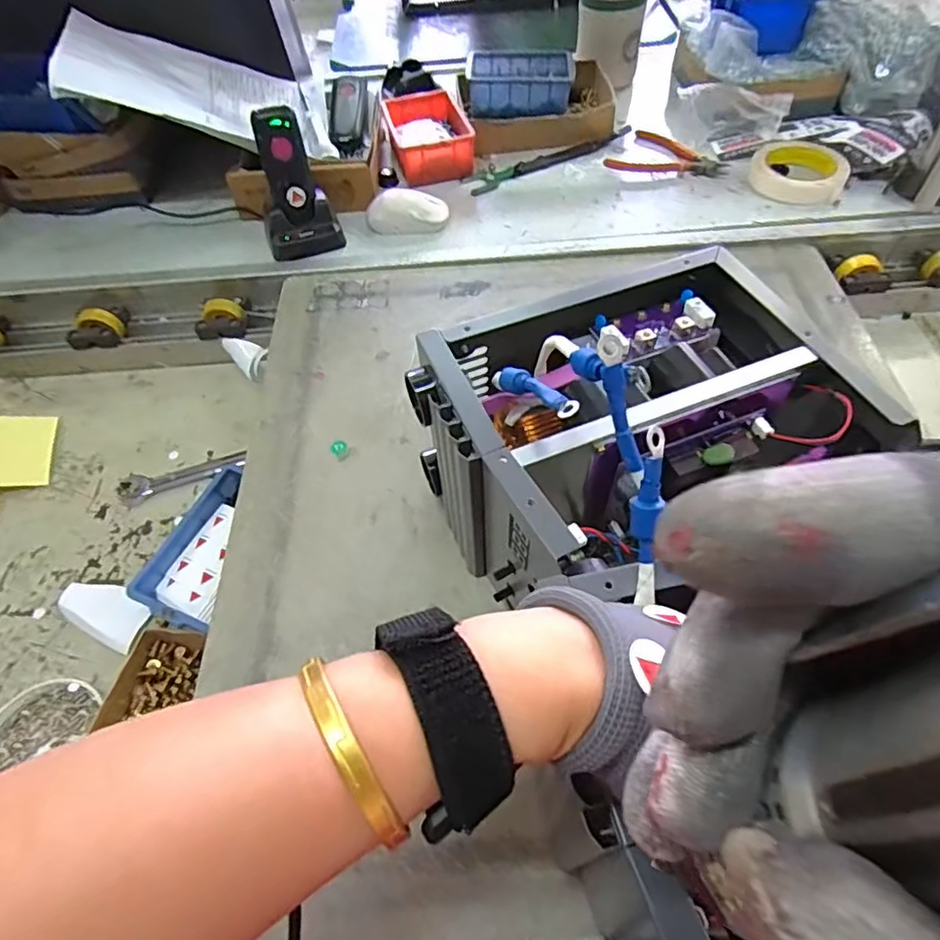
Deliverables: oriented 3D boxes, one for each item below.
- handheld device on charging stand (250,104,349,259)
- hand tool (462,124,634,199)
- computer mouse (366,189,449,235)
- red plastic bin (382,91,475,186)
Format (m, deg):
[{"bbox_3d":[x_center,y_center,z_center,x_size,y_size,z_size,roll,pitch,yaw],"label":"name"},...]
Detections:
[{"bbox_3d":[-0.203,-0.317,0.652,0.085,0.136,0.068,-21,57,-10],"label":"handheld device on charging stand"},{"bbox_3d":[0.108,-0.423,0.777,0.243,0.009,0.045,-24,57,-12],"label":"hand tool"},{"bbox_3d":[-0.075,-0.314,0.701,0.094,0.036,0.055,10,57,11],"label":"computer mouse"},{"bbox_3d":[-0.058,-0.461,0.796,0.106,0.045,0.165,-11,56,-3],"label":"red plastic bin"}]

